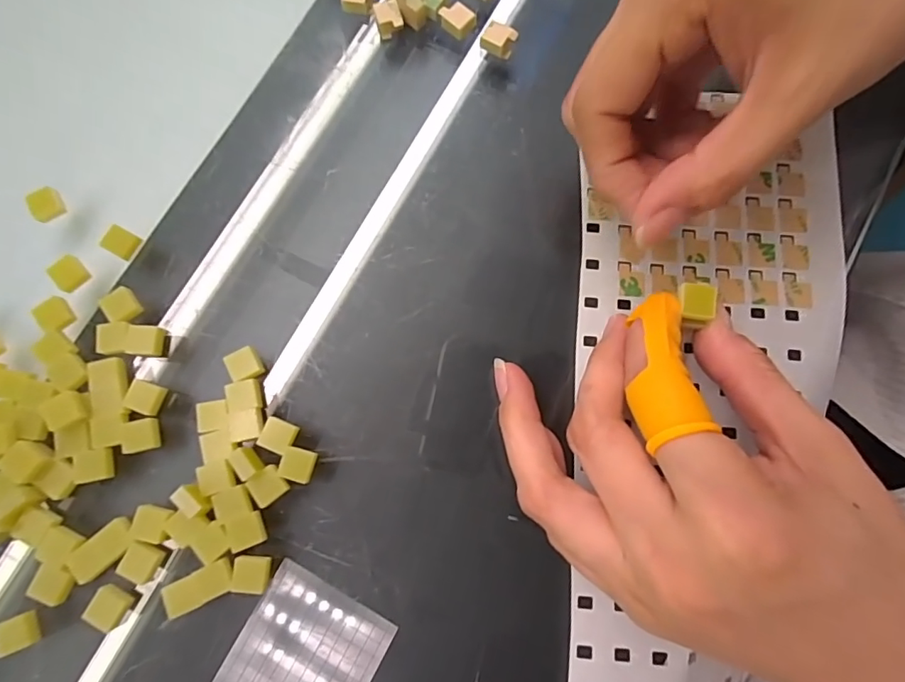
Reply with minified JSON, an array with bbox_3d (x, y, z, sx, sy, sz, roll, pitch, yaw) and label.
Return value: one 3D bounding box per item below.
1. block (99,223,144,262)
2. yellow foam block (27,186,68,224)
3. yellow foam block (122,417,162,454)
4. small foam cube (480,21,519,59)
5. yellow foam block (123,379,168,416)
[{"bbox_3d":[-0.123,-0.037,0.186,0.010,0.005,0.010,26,80,6],"label":"block"},{"bbox_3d":[-0.154,-0.052,0.189,0.011,0.005,0.011,-34,80,-6],"label":"yellow foam block"},{"bbox_3d":[-0.108,0.033,0.173,0.011,0.004,0.011,-11,78,-1],"label":"yellow foam block"},{"bbox_3d":[0.019,-0.121,0.201,0.013,0.007,0.010,22,80,5],"label":"small foam cube"},{"bbox_3d":[-0.108,0.020,0.176,0.012,0.005,0.010,18,79,5],"label":"yellow foam block"}]

